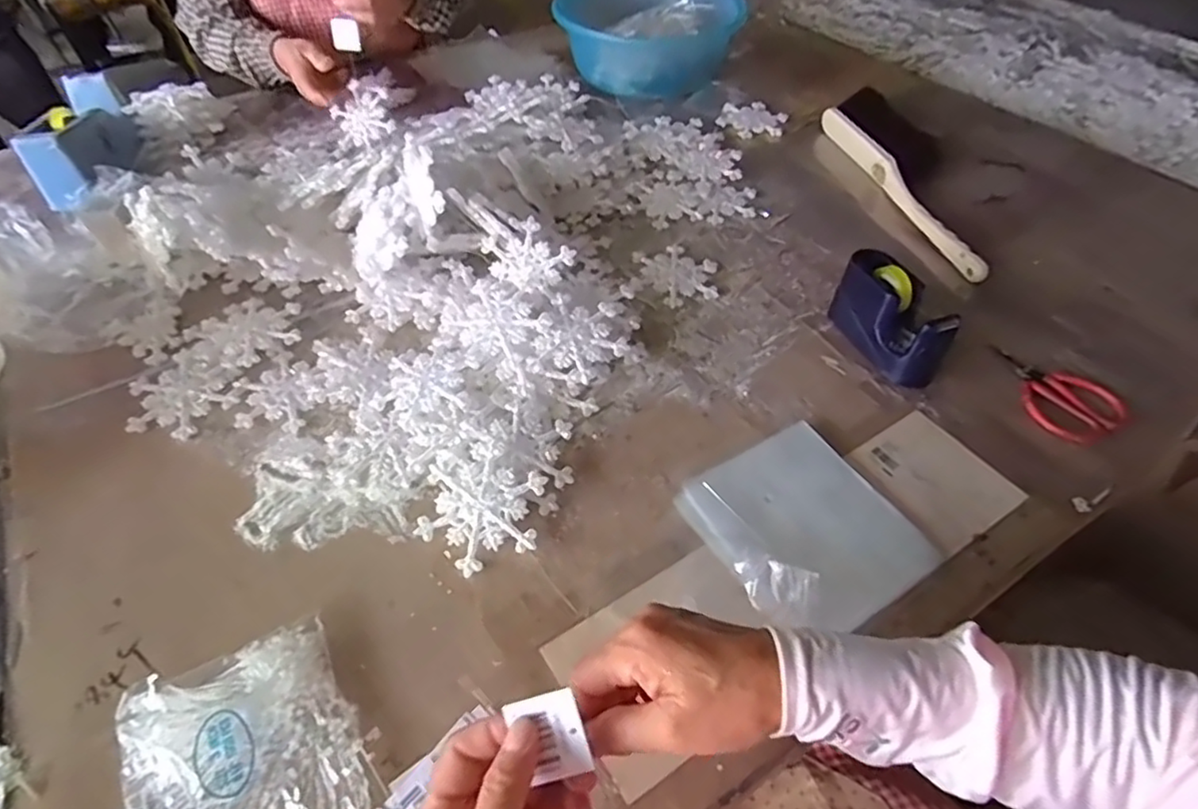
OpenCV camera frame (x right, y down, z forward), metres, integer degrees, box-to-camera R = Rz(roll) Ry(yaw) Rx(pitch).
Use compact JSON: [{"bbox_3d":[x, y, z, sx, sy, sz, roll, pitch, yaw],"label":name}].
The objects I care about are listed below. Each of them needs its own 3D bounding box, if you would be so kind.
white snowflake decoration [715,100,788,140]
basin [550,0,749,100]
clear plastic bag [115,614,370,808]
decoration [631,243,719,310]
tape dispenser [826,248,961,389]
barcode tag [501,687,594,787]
[{"bbox_3d":[0.237,-0.438,0.967,0.102,0.006,0.108,-3,52,3],"label":"white snowflake decoration"},{"bbox_3d":[0.073,-0.633,1.067,0.270,0.102,0.271,-1,48,1],"label":"basin"},{"bbox_3d":[-0.229,0.220,0.399,0.134,0.021,0.138,-22,51,-17],"label":"clear plastic bag"},{"bbox_3d":[0.093,-0.151,0.719,0.081,0.015,0.098,-18,50,-14],"label":"decoration"},{"bbox_3d":[0.284,-0.084,0.612,0.055,0.075,0.128,-19,50,-15],"label":"tape dispenser"},{"bbox_3d":[-0.024,0.162,0.306,0.033,0.004,0.039,-18,84,0],"label":"barcode tag"}]

